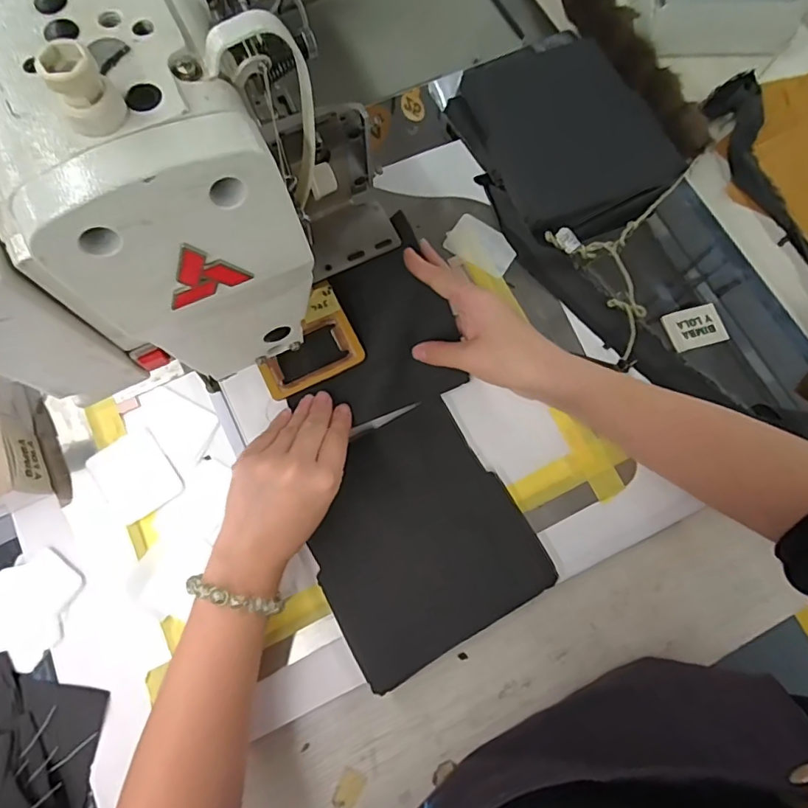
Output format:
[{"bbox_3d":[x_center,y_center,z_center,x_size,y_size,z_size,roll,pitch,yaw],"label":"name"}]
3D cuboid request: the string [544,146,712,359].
[{"bbox_3d":[0.194,-0.165,0.469,0.104,0.023,0.238,25,74,6],"label":"string"}]

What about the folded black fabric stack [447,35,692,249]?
[{"bbox_3d":[0.149,-0.239,0.471,0.157,0.055,0.179,-27,76,-9],"label":"folded black fabric stack"}]

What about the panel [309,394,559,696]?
[{"bbox_3d":[0.008,0.098,0.393,0.154,0.009,0.163,-29,78,-7],"label":"panel"}]

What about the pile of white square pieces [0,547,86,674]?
[{"bbox_3d":[-0.273,0.146,0.378,0.063,0.005,0.072,31,75,7],"label":"pile of white square pieces"}]

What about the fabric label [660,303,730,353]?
[{"bbox_3d":[0.254,-0.067,0.448,0.047,0.004,0.035,-15,74,-6],"label":"fabric label"}]

